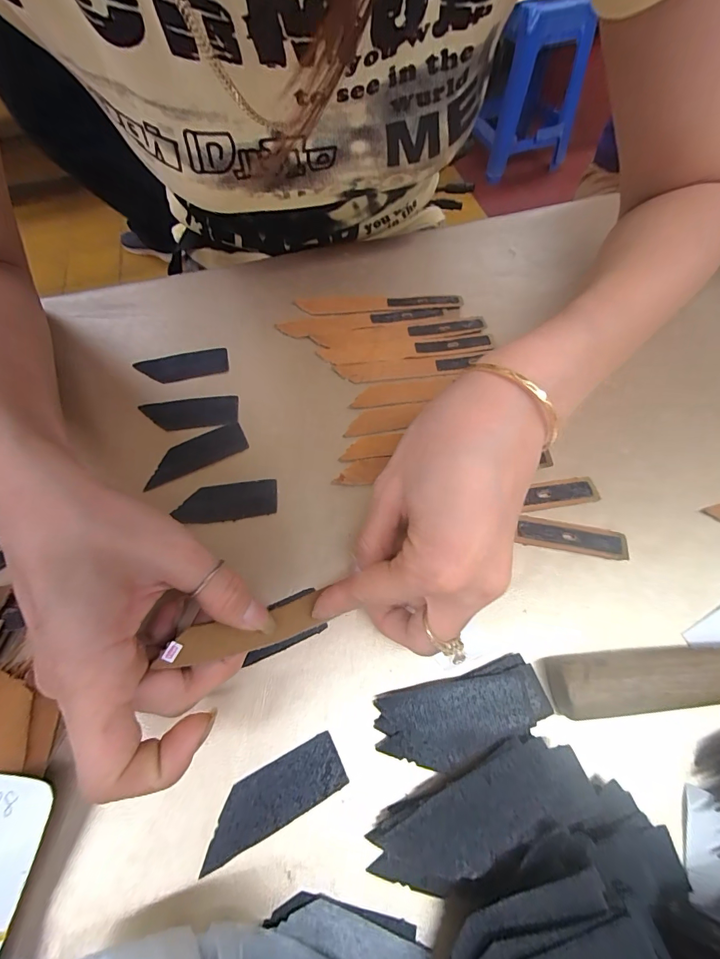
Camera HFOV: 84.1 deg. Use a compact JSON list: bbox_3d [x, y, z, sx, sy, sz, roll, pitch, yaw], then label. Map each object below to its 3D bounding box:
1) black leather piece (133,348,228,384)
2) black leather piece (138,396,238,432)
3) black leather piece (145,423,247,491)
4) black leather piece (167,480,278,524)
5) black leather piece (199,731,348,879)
[{"bbox_3d":[-0.128,-0.081,0.287,0.063,0.004,0.022,-12,63,-4],"label":"black leather piece"},{"bbox_3d":[-0.114,-0.044,0.267,0.063,0.004,0.025,-6,63,0],"label":"black leather piece"},{"bbox_3d":[-0.104,-0.016,0.253,0.063,0.004,0.024,-28,65,-11],"label":"black leather piece"},{"bbox_3d":[-0.080,0.013,0.238,0.059,0.004,0.024,-7,63,-1],"label":"black leather piece"},{"bbox_3d":[-0.038,0.138,0.172,0.063,0.004,0.023,-26,65,-10],"label":"black leather piece"}]

